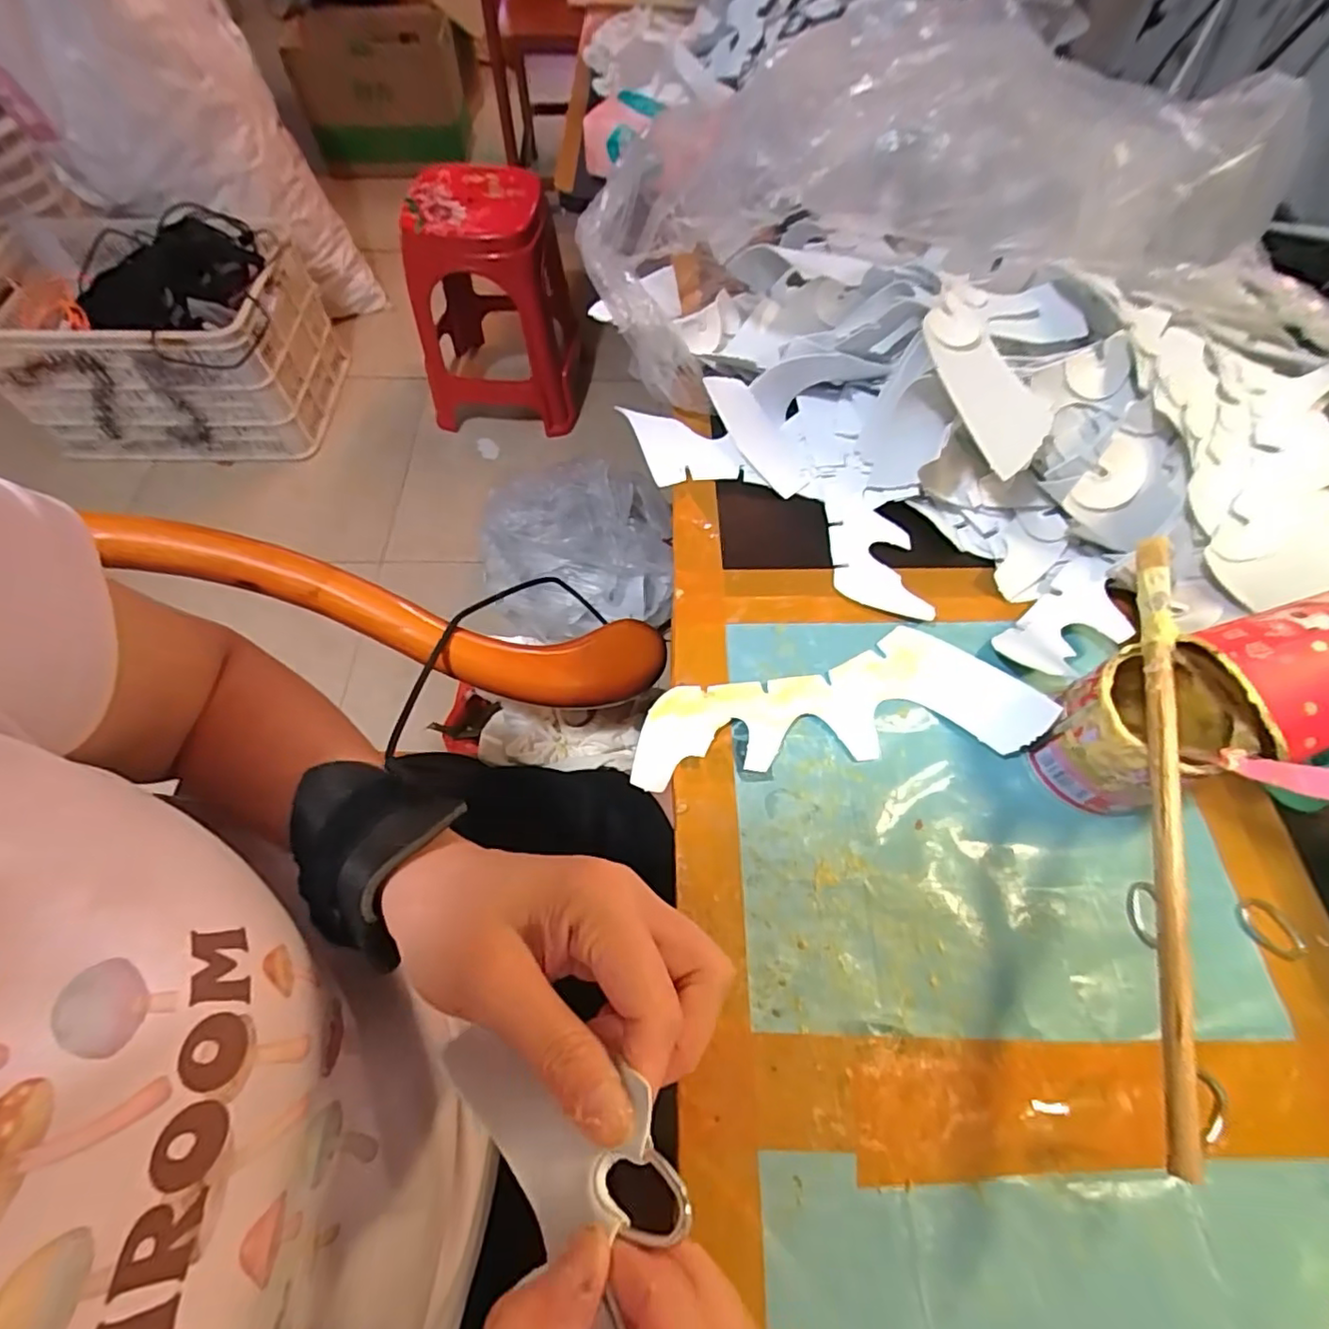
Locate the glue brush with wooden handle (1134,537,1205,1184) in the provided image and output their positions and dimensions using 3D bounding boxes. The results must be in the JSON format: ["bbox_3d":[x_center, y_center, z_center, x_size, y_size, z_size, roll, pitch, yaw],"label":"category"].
[{"bbox_3d":[0.202,0.052,0.248,0.012,0.014,0.252,15,63,7],"label":"glue brush with wooden handle"}]

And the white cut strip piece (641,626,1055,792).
[{"bbox_3d":[0.087,0.018,0.342,0.208,0.028,0.078,-5,58,0],"label":"white cut strip piece"}]

